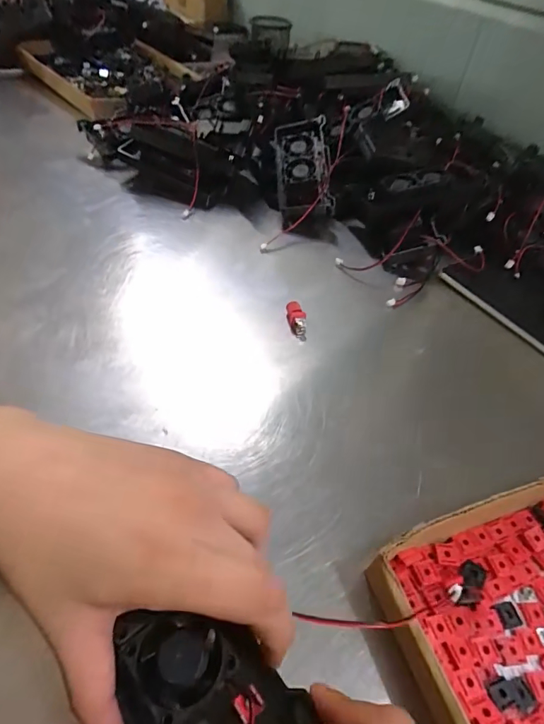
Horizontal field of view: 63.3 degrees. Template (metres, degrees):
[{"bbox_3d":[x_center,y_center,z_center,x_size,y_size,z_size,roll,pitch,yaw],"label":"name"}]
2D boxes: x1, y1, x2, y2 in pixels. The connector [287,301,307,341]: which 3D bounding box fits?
[{"bbox_3d":[0.025,-0.039,0.422,0.013,0.017,0.038,-15,86,-18],"label":"connector"}]

